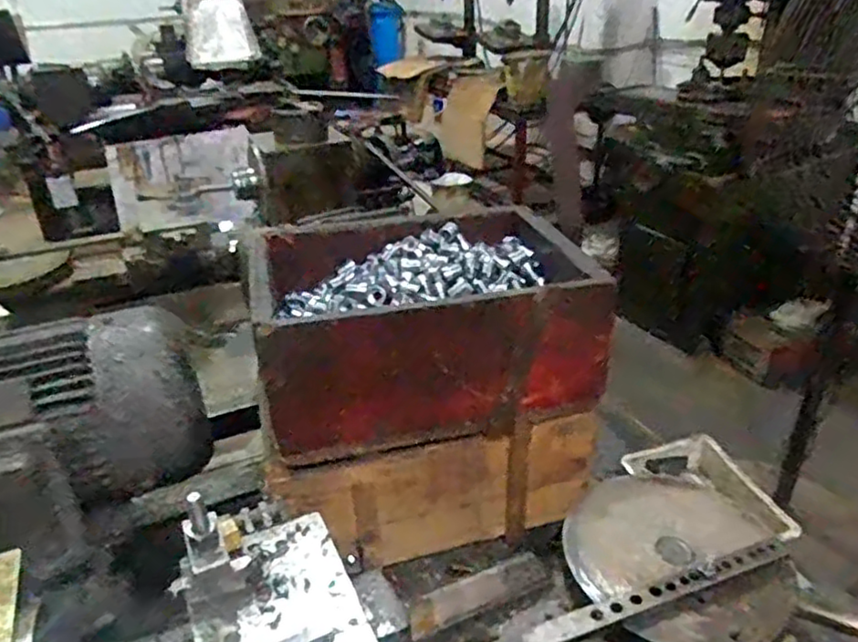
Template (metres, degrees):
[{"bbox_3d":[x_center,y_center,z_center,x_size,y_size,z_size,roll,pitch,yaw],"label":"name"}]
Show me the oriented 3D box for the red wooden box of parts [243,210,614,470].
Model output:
[{"bbox_3d":[-0.007,0.000,0.733,0.338,0.147,0.219,-9,29,-12],"label":"red wooden box of parts"}]

